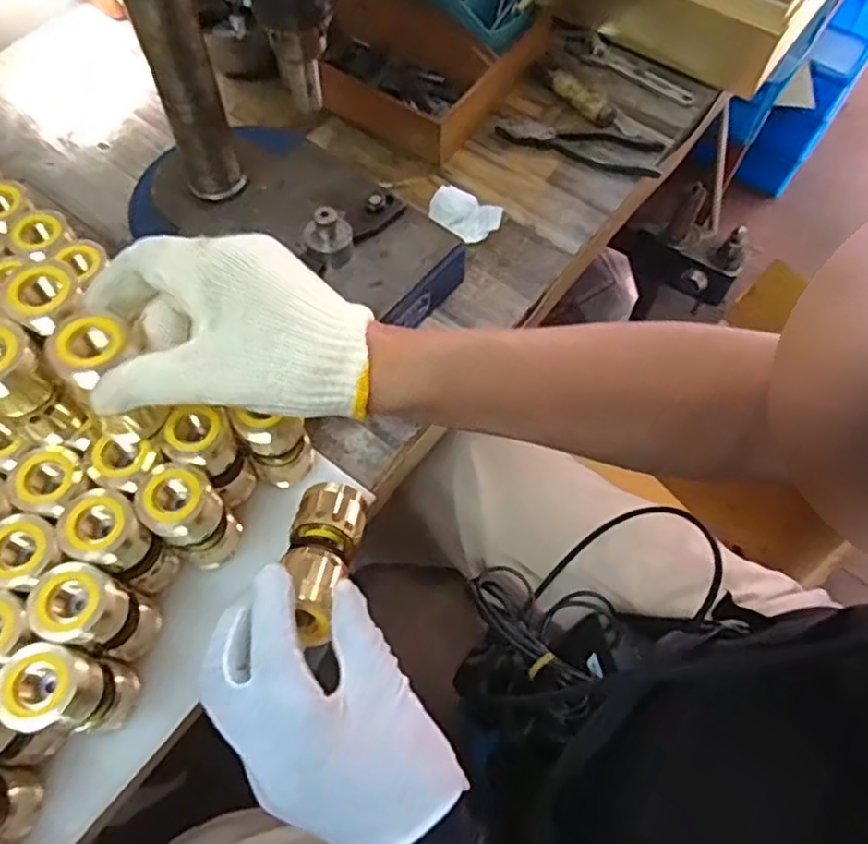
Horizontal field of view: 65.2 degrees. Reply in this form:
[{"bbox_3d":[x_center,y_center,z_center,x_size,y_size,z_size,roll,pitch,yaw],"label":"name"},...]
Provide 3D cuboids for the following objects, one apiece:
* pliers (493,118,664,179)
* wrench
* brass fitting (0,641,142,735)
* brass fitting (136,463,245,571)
[{"bbox_3d":[0.136,-0.264,0.640,0.153,0.012,0.045,14,65,7],"label":"pliers"},{"bbox_3d":[0.197,-0.359,0.685,0.146,0.006,0.032,37,69,16],"label":"wrench"},{"bbox_3d":[-0.197,0.151,0.376,0.031,0.102,0.039,4,64,2],"label":"brass fitting"},{"bbox_3d":[-0.150,0.061,0.423,0.041,0.095,0.039,0,64,0],"label":"brass fitting"}]

